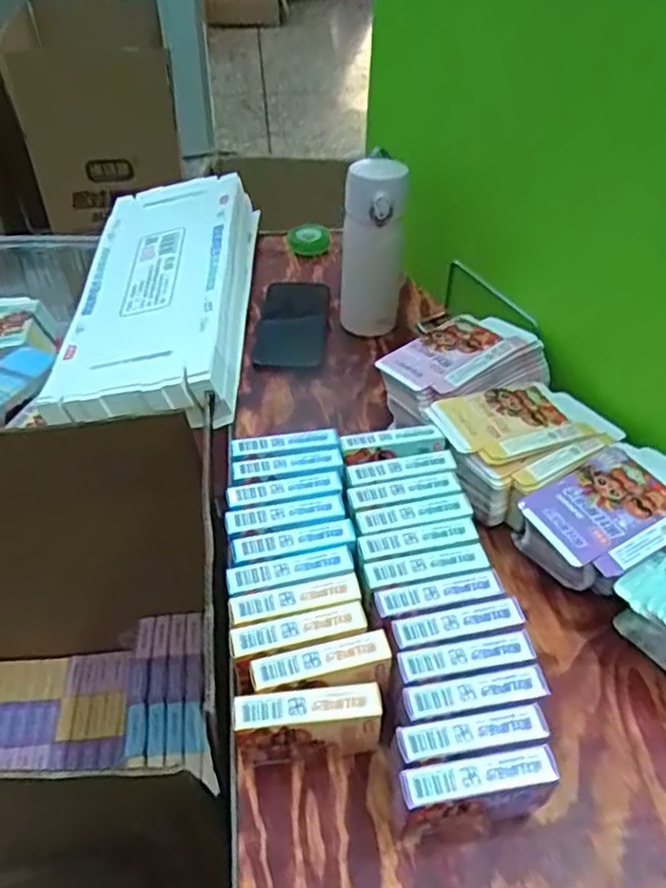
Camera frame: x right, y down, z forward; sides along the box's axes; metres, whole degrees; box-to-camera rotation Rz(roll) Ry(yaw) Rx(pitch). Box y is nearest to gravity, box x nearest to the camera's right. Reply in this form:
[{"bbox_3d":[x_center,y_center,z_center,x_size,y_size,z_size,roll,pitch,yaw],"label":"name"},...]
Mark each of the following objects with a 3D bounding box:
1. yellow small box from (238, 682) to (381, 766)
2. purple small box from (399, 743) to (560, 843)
[{"bbox_3d":[-0.015,0.187,0.445,0.091,0.067,0.024,-4,45,-5],"label":"yellow small box"},{"bbox_3d":[0.086,0.216,0.417,0.093,0.064,0.025,-7,45,-8],"label":"purple small box"}]

